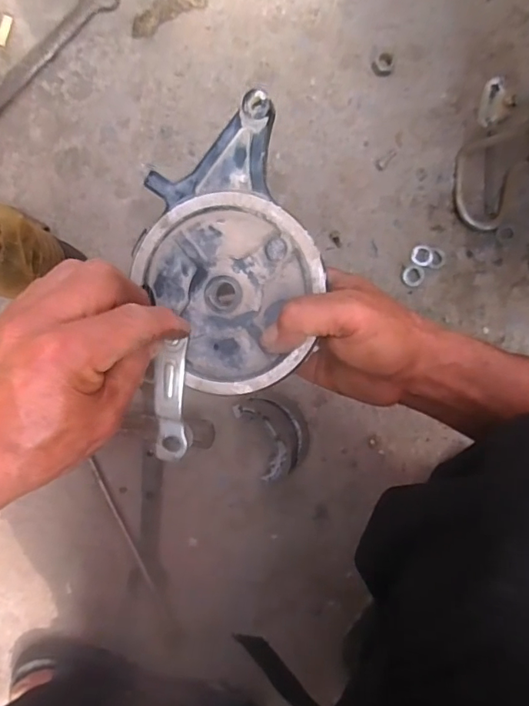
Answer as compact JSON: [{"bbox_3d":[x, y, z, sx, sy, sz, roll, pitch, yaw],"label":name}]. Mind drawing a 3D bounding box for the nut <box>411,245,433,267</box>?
[{"bbox_3d":[0.184,-0.113,0.588,0.023,0.005,0.026,13,89,-1],"label":"nut"}]

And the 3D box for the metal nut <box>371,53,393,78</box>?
[{"bbox_3d":[0.136,-0.332,0.583,0.022,0.013,0.025,-6,89,-1],"label":"metal nut"}]

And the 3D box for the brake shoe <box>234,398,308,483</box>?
[{"bbox_3d":[0.013,0.088,0.551,0.066,0.040,0.097,-24,90,-1],"label":"brake shoe"}]

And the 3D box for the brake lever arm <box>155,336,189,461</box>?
[{"bbox_3d":[-0.061,0.034,0.332,0.021,0.010,0.084,5,109,-1],"label":"brake lever arm"}]

